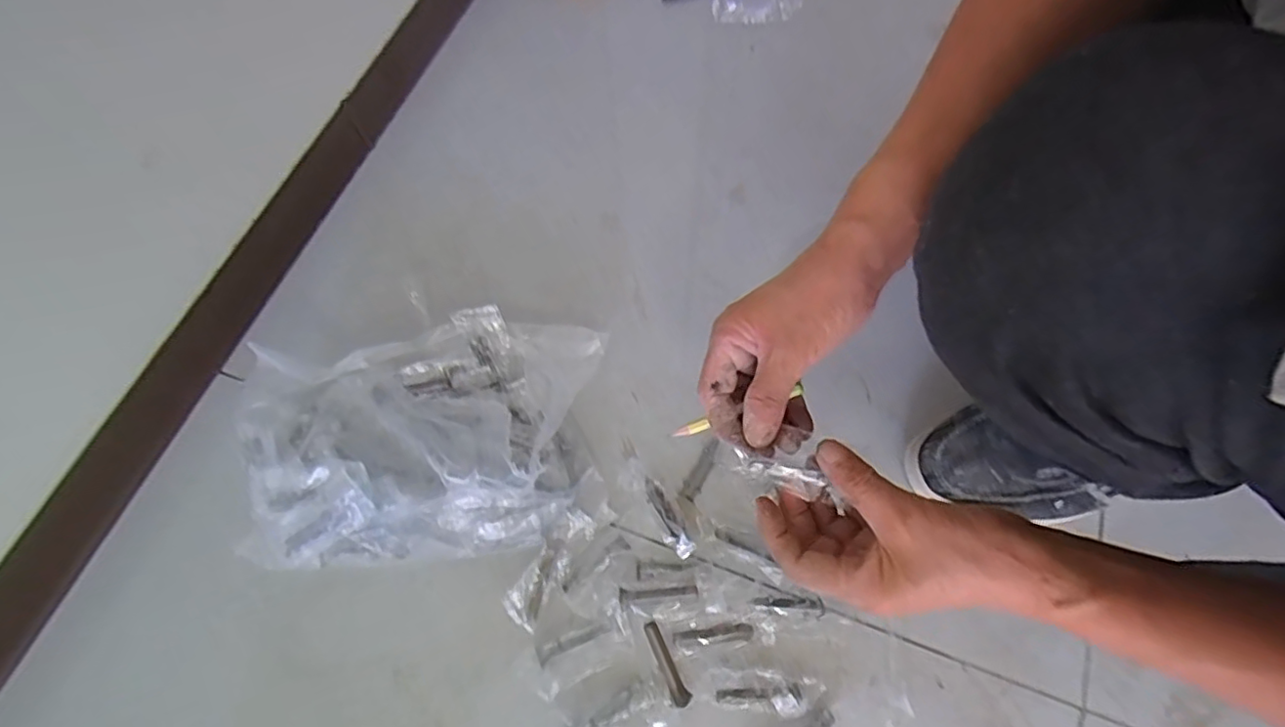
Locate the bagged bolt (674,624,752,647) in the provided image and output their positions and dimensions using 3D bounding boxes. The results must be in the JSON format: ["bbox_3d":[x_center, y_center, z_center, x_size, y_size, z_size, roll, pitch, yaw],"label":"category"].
[{"bbox_3d":[0.053,0.205,0.457,0.059,0.012,0.012,-6,67,-1],"label":"bagged bolt"}]

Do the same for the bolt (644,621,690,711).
[{"bbox_3d":[0.018,0.221,0.445,0.012,0.009,0.060,-24,68,-8],"label":"bolt"}]

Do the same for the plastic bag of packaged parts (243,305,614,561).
[{"bbox_3d":[-0.175,0.053,0.486,0.285,0.102,0.197,-7,67,-1],"label":"plastic bag of packaged parts"}]

